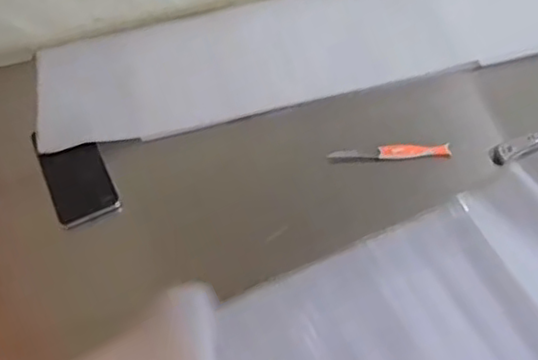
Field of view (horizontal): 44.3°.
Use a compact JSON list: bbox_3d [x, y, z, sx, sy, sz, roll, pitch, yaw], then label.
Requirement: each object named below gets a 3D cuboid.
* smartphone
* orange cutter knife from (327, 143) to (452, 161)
[{"bbox_3d":[-0.238,-0.010,0.813,0.073,0.009,0.145,-23,61,-14],"label":"smartphone"},{"bbox_3d":[0.148,-0.035,0.810,0.146,0.009,0.021,-3,52,3],"label":"orange cutter knife"}]

